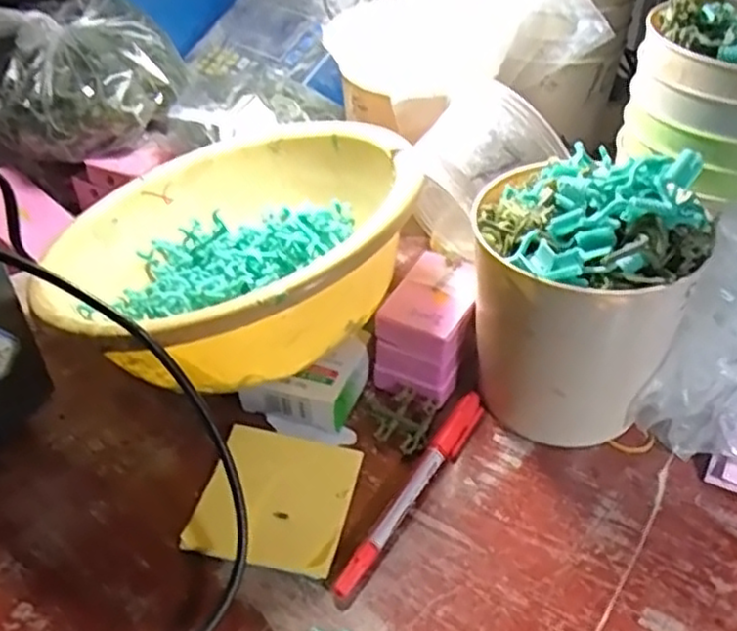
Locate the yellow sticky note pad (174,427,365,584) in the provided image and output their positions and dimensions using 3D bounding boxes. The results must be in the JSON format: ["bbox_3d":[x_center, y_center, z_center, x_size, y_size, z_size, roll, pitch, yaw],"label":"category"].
[{"bbox_3d":[-0.048,0.093,0.364,0.076,0.004,0.078,7,42,10],"label":"yellow sticky note pad"}]

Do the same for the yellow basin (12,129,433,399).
[{"bbox_3d":[-0.081,-0.034,0.428,0.216,0.116,0.214,-1,41,1],"label":"yellow basin"}]

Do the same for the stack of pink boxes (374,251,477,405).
[{"bbox_3d":[0.038,0.008,0.420,0.045,0.057,0.071,19,45,22],"label":"stack of pink boxes"}]

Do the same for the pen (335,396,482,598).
[{"bbox_3d":[0.024,0.088,0.367,0.013,0.010,0.137,24,47,27],"label":"pen"}]

